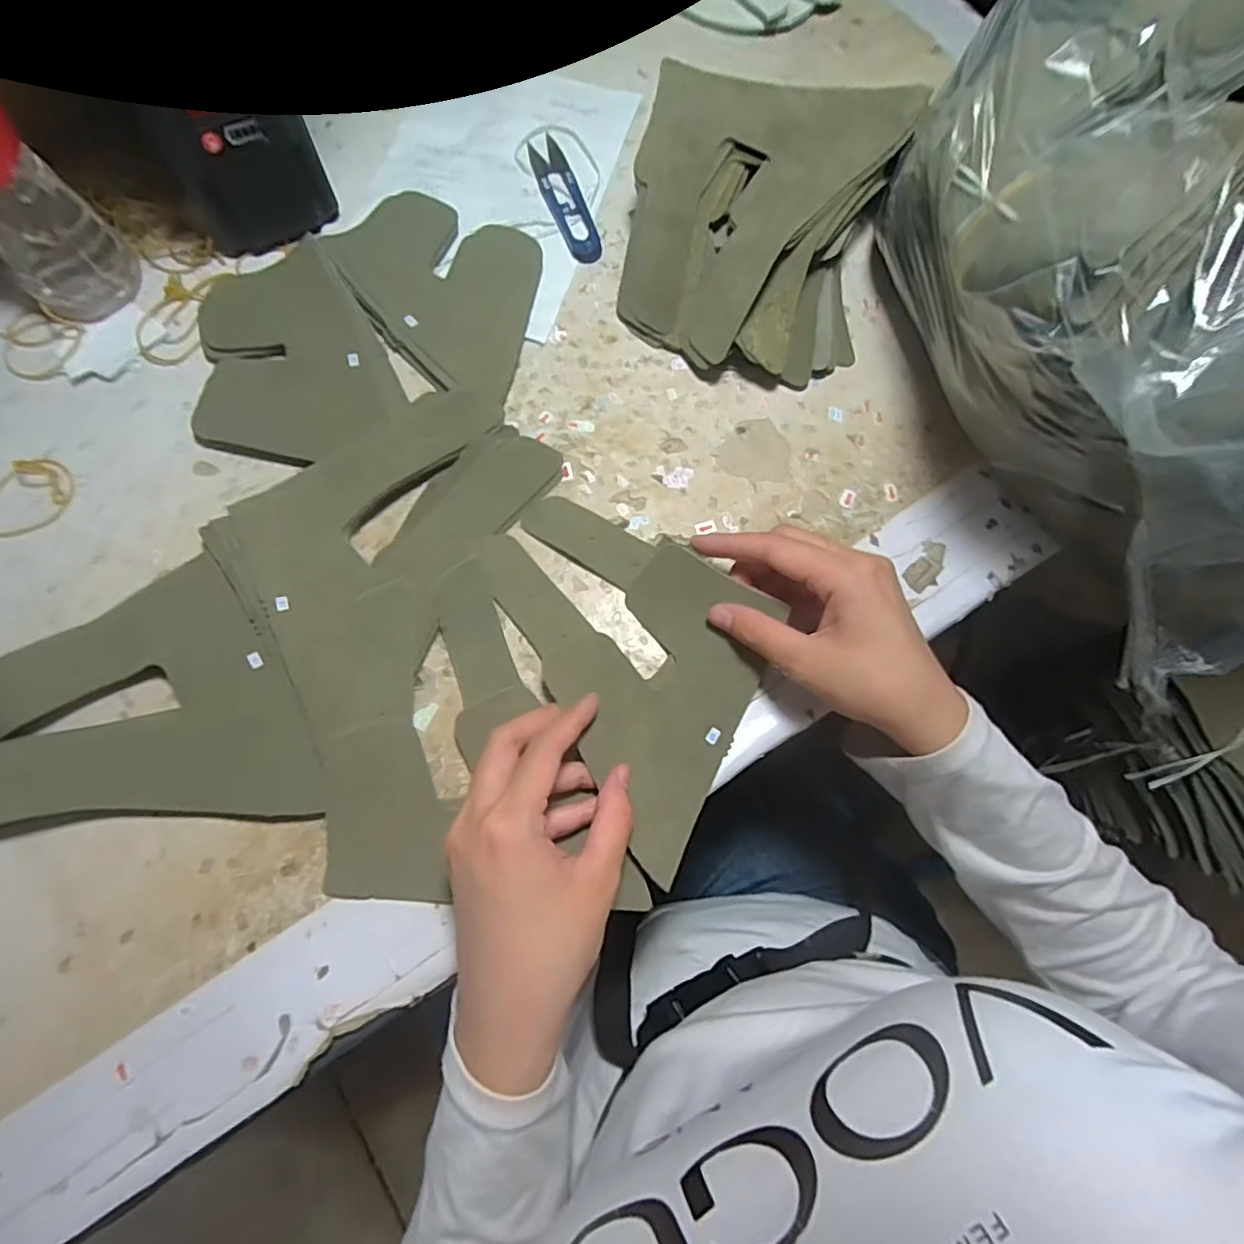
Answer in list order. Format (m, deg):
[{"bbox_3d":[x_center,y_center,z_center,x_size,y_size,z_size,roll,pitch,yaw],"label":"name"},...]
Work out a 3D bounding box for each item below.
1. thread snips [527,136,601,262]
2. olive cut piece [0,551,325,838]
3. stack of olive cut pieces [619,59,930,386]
[{"bbox_3d":[-0.037,-0.274,0.407,0.023,0.006,0.100,-19,76,-6],"label":"thread snips"},{"bbox_3d":[-0.241,0.061,0.306,0.163,0.014,0.142,-30,78,-9],"label":"olive cut piece"},{"bbox_3d":[0.079,-0.230,0.370,0.141,0.057,0.164,13,75,2],"label":"stack of olive cut pieces"}]

